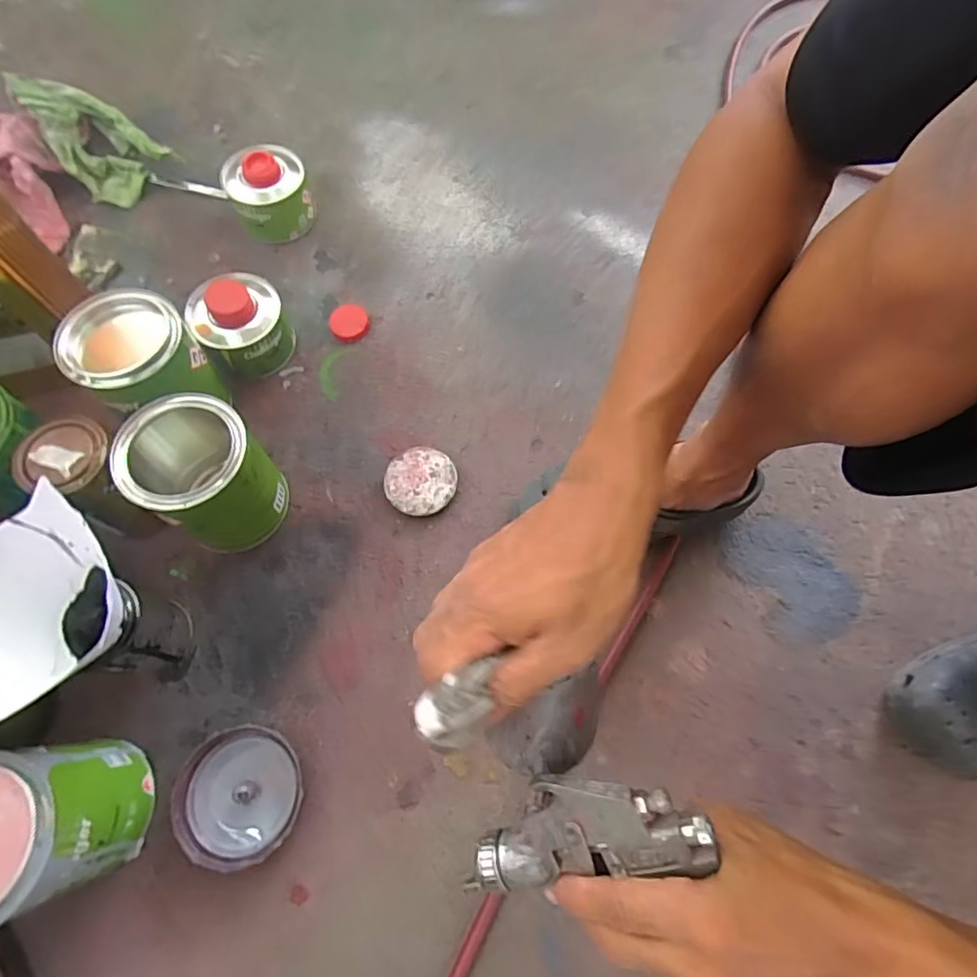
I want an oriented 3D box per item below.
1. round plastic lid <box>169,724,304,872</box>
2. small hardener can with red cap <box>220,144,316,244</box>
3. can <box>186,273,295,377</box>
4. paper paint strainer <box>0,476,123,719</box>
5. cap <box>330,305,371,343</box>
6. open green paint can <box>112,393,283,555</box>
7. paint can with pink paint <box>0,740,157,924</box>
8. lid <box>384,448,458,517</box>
[{"bbox_3d":[-0.213,0.265,0.474,0.102,0.034,0.103,0,69,-2],"label":"round plastic lid"},{"bbox_3d":[-0.280,-0.379,0.700,0.097,0.080,0.092,1,69,-1],"label":"small hardener can with red cap"},{"bbox_3d":[-0.280,-0.185,0.622,0.098,0.080,0.093,1,69,-1],"label":"can"},{"bbox_3d":[-0.349,0.099,0.416,0.093,0.093,0.180,10,69,1],"label":"paper paint strainer"},{"bbox_3d":[-0.170,-0.203,0.668,0.047,0.008,0.053,-17,70,-8],"label":"cap"},{"bbox_3d":[-0.264,-0.009,0.522,0.102,0.132,0.105,1,69,-1],"label":"open green paint can"},{"bbox_3d":[-0.340,0.252,0.410,0.098,0.149,0.106,-18,70,-8],"label":"paint can with pink paint"},{"bbox_3d":[-0.072,-0.007,0.590,0.076,0.017,0.073,1,69,-1],"label":"lid"}]

